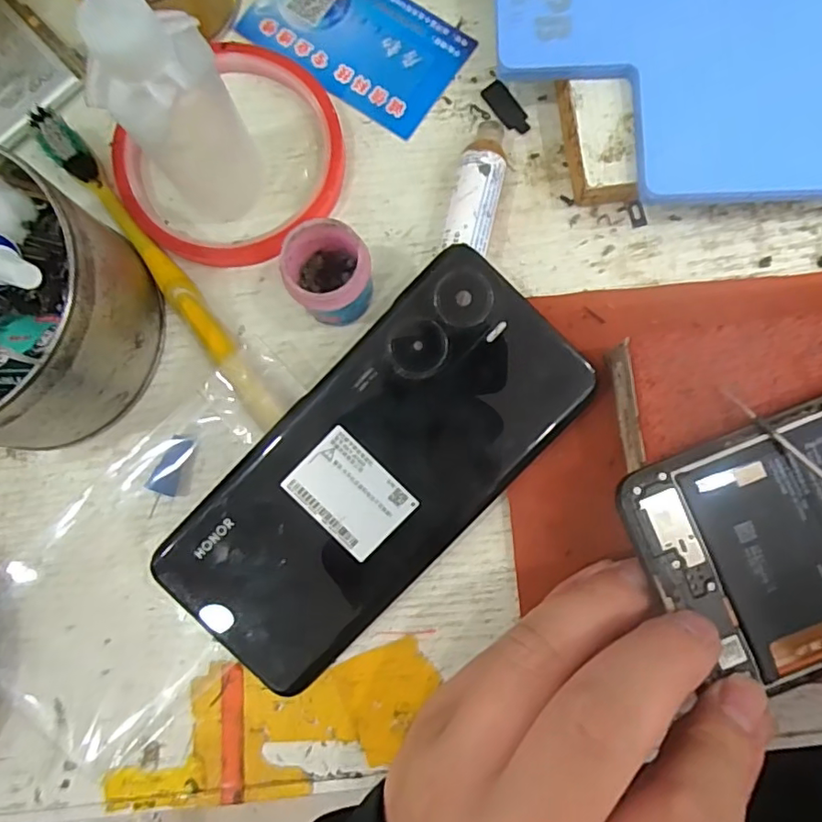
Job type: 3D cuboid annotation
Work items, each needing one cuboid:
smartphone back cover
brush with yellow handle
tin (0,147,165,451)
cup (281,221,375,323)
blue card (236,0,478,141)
[{"bbox_3d":[-0.014,0.024,0.204,0.076,0.006,0.162,44,94,-3],"label":"smartphone back cover"},{"bbox_3d":[-0.098,-0.056,0.222,0.017,0.012,0.152,-40,83,-2],"label":"brush with yellow handle"},{"bbox_3d":[-0.154,-0.041,0.191,0.112,0.063,0.100,6,84,3],"label":"tin"},{"bbox_3d":[-0.029,-0.048,0.209,0.029,0.038,0.030,0,83,2],"label":"cup"},{"bbox_3d":[-0.023,-0.157,0.238,0.088,0.004,0.052,35,86,6],"label":"blue card"}]

